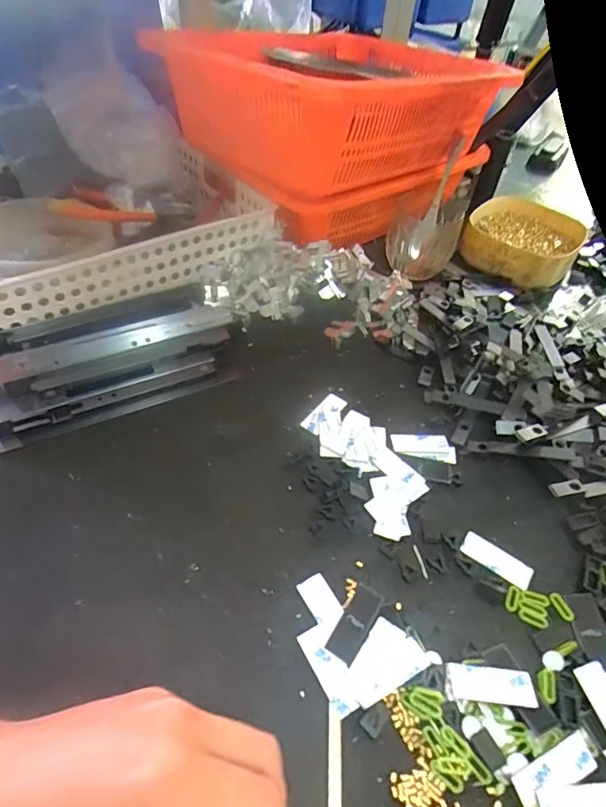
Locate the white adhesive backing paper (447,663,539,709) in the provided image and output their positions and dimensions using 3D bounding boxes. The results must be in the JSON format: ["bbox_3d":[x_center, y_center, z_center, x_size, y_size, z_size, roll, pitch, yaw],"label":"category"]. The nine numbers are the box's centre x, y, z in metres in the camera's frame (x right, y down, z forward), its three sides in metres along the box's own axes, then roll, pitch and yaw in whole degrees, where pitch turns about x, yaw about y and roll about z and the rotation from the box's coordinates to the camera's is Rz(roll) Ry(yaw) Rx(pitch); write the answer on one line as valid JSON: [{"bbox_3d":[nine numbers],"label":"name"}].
[{"bbox_3d":[0.116,0.174,0.290,0.051,0.005,0.020,6,48,0],"label":"white adhesive backing paper"}]

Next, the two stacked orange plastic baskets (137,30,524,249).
[{"bbox_3d":[0.041,-0.359,0.603,0.364,0.191,0.300,-31,58,-28],"label":"two stacked orange plastic baskets"}]

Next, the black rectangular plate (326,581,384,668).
[{"bbox_3d":[0.035,0.145,0.311,0.020,0.004,0.050,27,52,18],"label":"black rectangular plate"}]

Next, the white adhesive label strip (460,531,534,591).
[{"bbox_3d":[0.144,0.116,0.350,0.052,0.004,0.021,30,53,20],"label":"white adhesive label strip"}]

